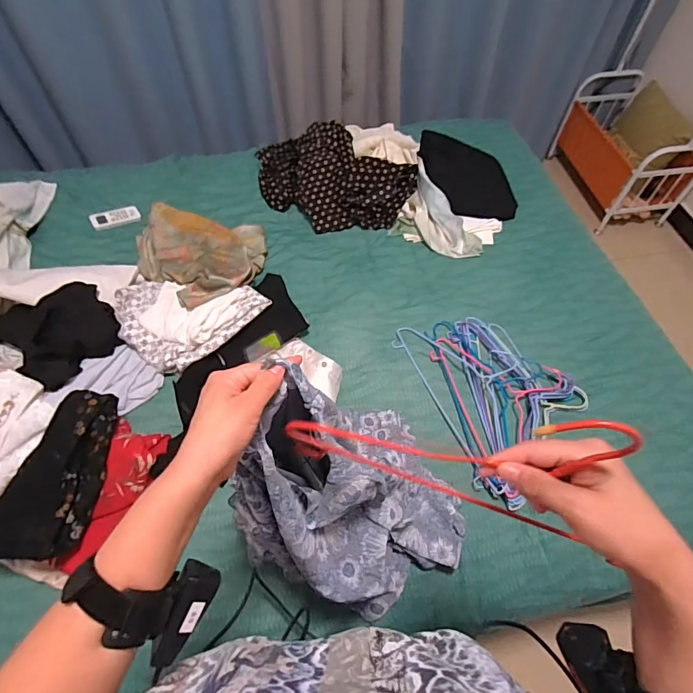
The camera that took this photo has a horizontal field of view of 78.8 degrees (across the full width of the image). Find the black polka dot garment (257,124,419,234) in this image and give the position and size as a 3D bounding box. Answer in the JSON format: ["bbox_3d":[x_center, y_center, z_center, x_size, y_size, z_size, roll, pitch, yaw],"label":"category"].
[{"bbox_3d":[-0.071,-0.514,1.267,0.324,0.106,0.511,-37,65,-21],"label":"black polka dot garment"}]

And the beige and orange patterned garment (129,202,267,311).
[{"bbox_3d":[-0.407,-0.247,1.098,0.359,0.094,0.323,11,58,7],"label":"beige and orange patterned garment"}]

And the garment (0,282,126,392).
[{"bbox_3d":[-0.692,-0.057,0.974,0.308,0.111,0.235,26,61,15],"label":"garment"}]

